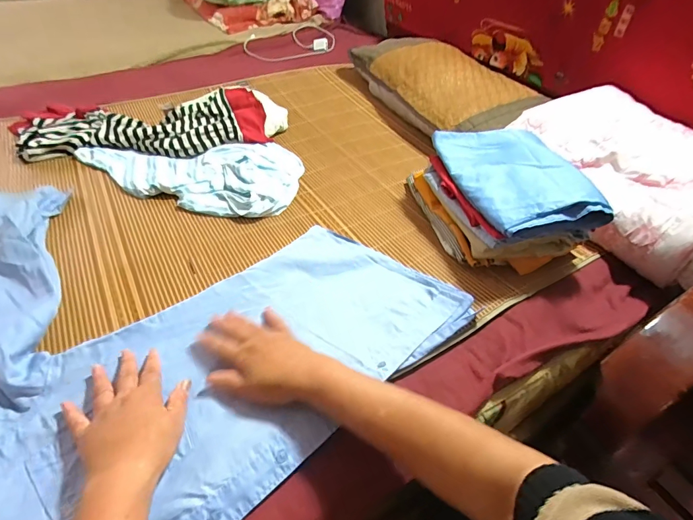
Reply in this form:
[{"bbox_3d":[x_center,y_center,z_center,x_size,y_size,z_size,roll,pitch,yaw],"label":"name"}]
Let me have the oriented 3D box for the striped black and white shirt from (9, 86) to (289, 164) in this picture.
[{"bbox_3d":[-0.425,-0.317,0.897,0.583,0.058,0.221,-8,46,-12],"label":"striped black and white shirt"}]

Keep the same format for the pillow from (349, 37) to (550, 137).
[{"bbox_3d":[0.269,-0.477,1.088,0.303,0.095,0.527,-17,48,-20],"label":"pillow"}]

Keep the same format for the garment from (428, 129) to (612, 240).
[{"bbox_3d":[0.287,-0.144,0.675,0.195,0.058,0.282,-9,46,-12],"label":"garment"}]

